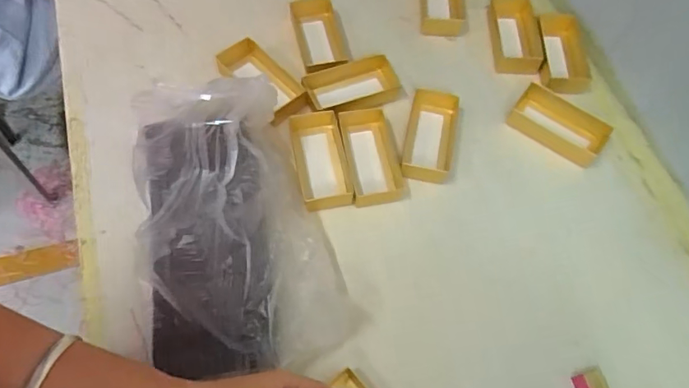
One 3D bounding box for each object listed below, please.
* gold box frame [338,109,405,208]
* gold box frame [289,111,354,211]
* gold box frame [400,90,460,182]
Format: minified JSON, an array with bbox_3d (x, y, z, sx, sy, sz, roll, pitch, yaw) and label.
[{"bbox_3d":[0.033,-0.047,0.595,0.062,0.034,0.122,-8,64,-7],"label":"gold box frame"},{"bbox_3d":[-0.027,-0.037,0.584,0.059,0.031,0.129,-10,64,-8],"label":"gold box frame"},{"bbox_3d":[0.108,-0.070,0.615,0.060,0.030,0.120,13,63,3],"label":"gold box frame"}]

